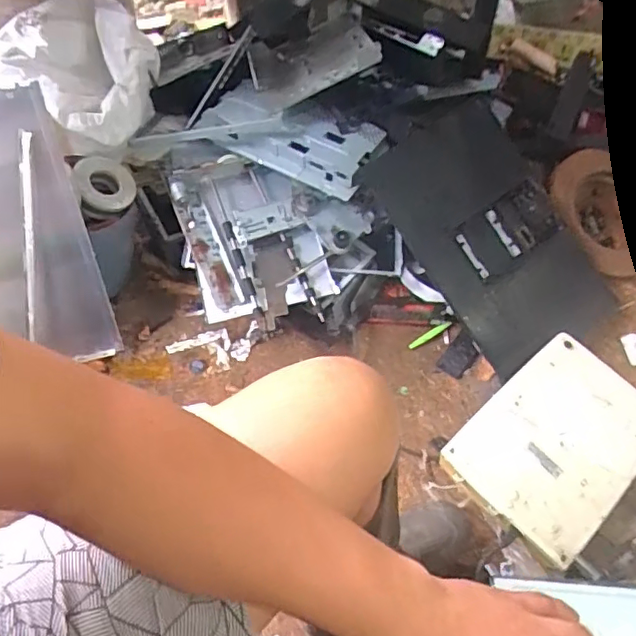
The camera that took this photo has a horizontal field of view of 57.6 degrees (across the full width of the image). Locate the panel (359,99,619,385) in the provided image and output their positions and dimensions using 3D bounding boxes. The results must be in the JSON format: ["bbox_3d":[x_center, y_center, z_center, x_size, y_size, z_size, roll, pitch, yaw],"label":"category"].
[{"bbox_3d":[0.293,-0.132,0.975,0.250,0.042,0.447,-36,94,3],"label":"panel"}]

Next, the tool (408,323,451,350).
[{"bbox_3d":[0.194,0.030,1.011,0.088,0.010,0.014,-27,57,-19],"label":"tool"}]

